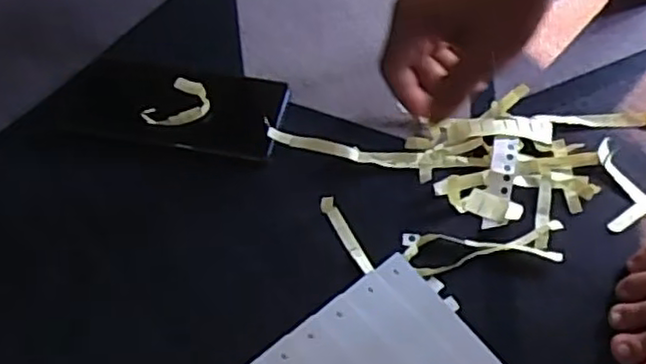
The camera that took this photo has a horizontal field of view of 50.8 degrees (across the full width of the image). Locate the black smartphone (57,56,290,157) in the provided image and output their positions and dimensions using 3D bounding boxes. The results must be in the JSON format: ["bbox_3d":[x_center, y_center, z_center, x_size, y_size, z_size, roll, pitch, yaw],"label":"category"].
[{"bbox_3d":[-0.118,-0.063,0.532,0.172,0.013,0.082,9,58,7],"label":"black smartphone"}]

